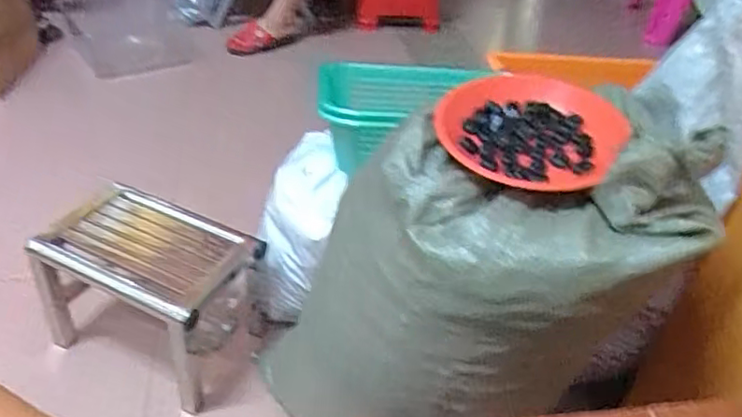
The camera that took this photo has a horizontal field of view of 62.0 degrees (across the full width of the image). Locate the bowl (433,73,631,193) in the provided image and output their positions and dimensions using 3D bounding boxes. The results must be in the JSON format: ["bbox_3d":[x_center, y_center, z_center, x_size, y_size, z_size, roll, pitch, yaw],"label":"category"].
[{"bbox_3d":[0.160,-0.070,0.619,0.175,0.066,0.163,3,37,-3],"label":"bowl"}]

